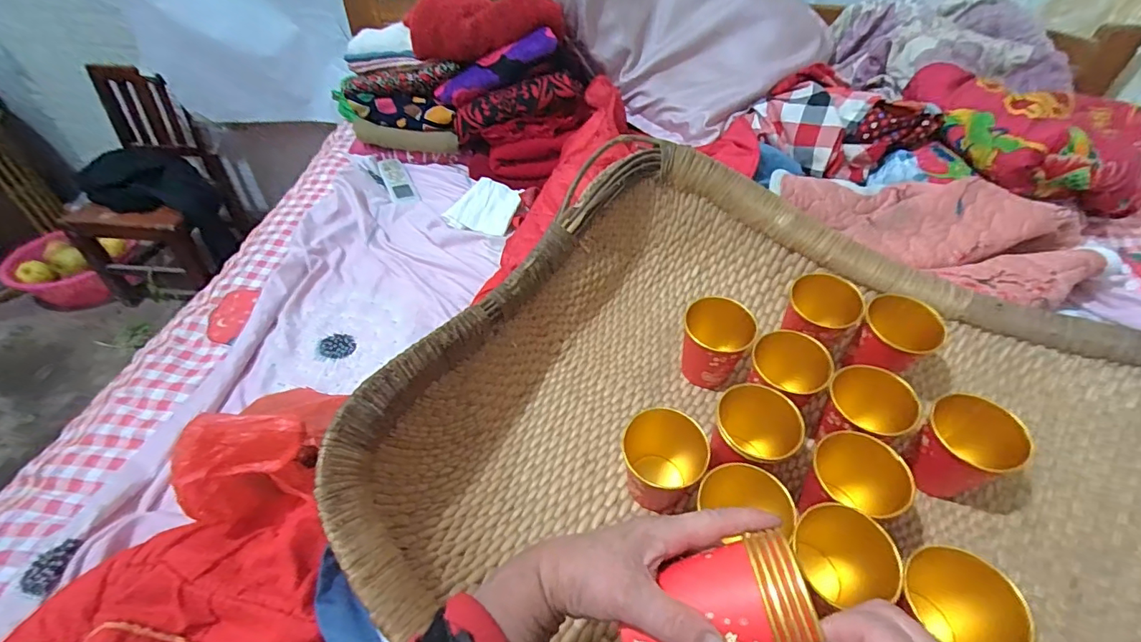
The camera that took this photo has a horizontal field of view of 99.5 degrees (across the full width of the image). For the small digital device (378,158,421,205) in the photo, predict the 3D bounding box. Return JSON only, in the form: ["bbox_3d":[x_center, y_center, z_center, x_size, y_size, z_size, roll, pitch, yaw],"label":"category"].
[{"bbox_3d":[-0.346,-0.282,0.970,0.050,0.016,0.149,-18,49,-20],"label":"small digital device"}]

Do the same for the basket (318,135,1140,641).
[{"bbox_3d":[0.202,0.116,0.410,0.633,0.164,0.564,25,49,20],"label":"basket"}]

